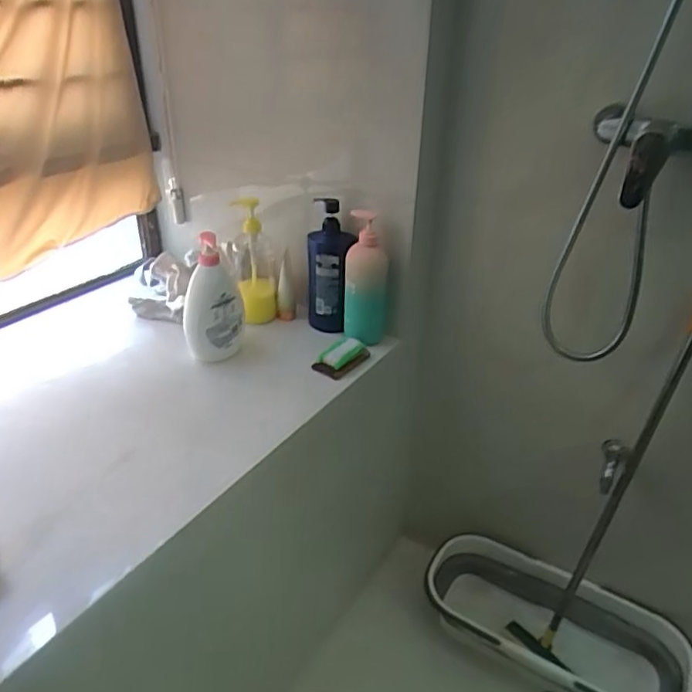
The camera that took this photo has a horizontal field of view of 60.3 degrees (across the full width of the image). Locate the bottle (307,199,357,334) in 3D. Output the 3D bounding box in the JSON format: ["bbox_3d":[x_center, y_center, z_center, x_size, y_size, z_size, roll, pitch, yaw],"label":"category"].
[{"bbox_3d":[-0.032,-0.159,1.221,0.093,0.258,0.086,-1,31,-4],"label":"bottle"}]

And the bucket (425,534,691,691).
[{"bbox_3d":[0.440,0.635,1.305,0.567,0.169,0.234,15,33,21],"label":"bucket"}]

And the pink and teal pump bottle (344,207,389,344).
[{"bbox_3d":[0.040,-0.136,1.190,0.077,0.247,0.063,25,38,34],"label":"pink and teal pump bottle"}]

